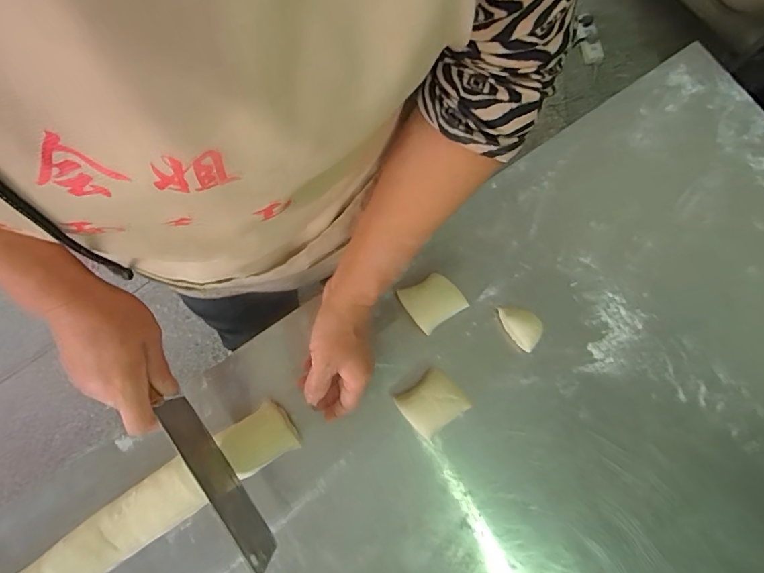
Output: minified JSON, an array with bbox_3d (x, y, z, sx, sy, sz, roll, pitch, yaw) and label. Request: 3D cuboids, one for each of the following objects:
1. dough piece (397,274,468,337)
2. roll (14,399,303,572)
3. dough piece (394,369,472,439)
[{"bbox_3d":[0.057,0.017,0.542,0.061,0.034,0.058,-36,81,-8],"label":"dough piece"},{"bbox_3d":[-0.415,0.353,0.461,0.745,0.050,0.059,-34,81,-7],"label":"roll"},{"bbox_3d":[0.054,0.130,0.520,0.063,0.034,0.054,-38,82,-8],"label":"dough piece"}]

